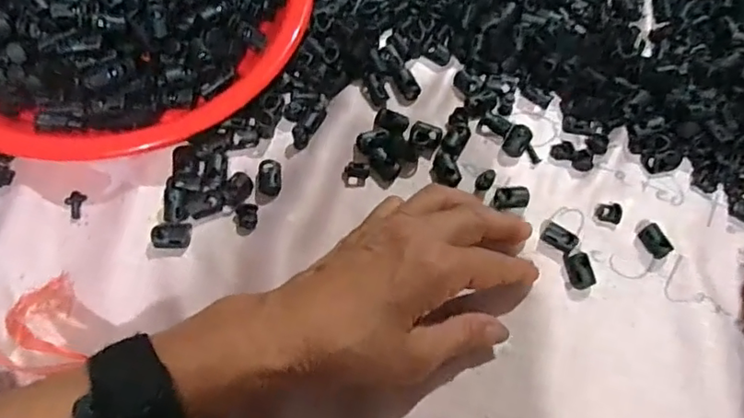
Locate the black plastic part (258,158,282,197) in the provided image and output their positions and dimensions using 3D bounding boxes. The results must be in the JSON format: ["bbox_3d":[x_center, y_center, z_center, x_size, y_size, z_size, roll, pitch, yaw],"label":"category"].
[{"bbox_3d":[-0.062,-0.019,0.344,0.014,0.007,0.022,-3,65,-5],"label":"black plastic part"}]

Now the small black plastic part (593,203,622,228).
[{"bbox_3d":[0.145,0.003,0.345,0.015,0.006,0.015,18,65,5],"label":"small black plastic part"}]

